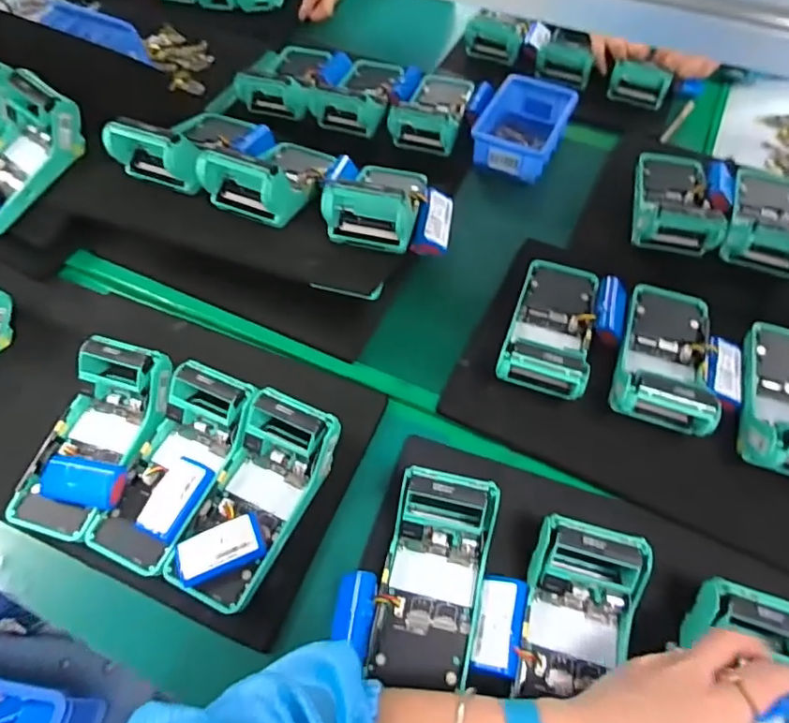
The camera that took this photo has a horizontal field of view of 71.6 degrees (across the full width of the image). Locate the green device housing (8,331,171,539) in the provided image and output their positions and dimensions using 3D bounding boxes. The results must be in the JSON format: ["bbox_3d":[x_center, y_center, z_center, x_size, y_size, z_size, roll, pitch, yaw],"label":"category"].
[{"bbox_3d":[-0.264,0.068,0.485,0.096,0.070,0.167,11,59,5],"label":"green device housing"}]

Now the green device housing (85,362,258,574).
[{"bbox_3d":[-0.186,0.092,0.479,0.079,0.053,0.171,23,73,12],"label":"green device housing"}]

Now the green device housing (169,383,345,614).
[{"bbox_3d":[-0.116,0.112,0.451,0.080,0.058,0.168,23,61,12],"label":"green device housing"}]

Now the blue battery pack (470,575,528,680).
[{"bbox_3d":[0.078,0.194,0.405,0.032,0.011,0.067,13,59,7],"label":"blue battery pack"}]

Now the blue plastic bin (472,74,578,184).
[{"bbox_3d":[0.171,-0.310,0.726,0.103,0.051,0.149,22,61,12],"label":"blue plastic bin"}]

